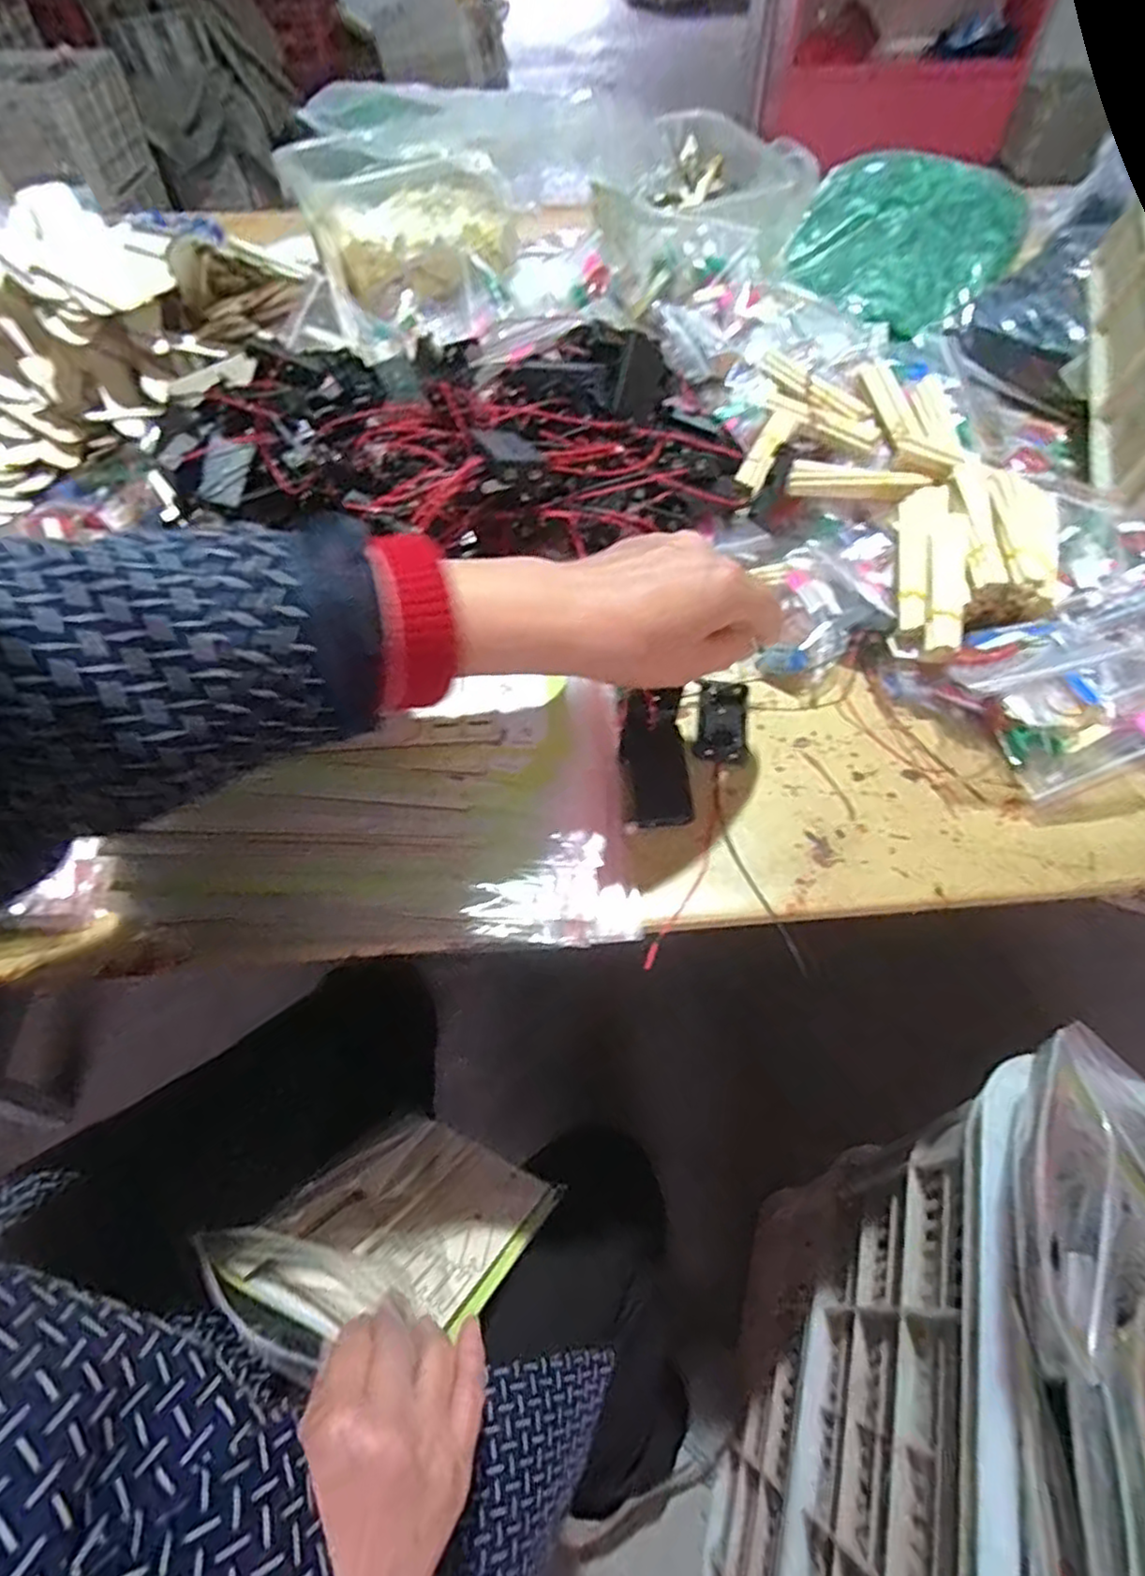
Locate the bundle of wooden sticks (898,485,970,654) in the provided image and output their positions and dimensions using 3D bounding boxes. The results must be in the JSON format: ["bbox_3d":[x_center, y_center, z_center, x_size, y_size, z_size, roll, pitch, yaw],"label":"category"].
[{"bbox_3d":[0.238,-0.145,0.465,0.039,0.020,0.133,6,68,5],"label":"bundle of wooden sticks"}]

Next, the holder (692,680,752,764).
[{"bbox_3d":[0.096,-0.042,0.451,0.034,0.012,0.057,3,54,3],"label":"holder"}]

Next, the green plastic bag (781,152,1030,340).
[{"bbox_3d":[0.356,-0.603,0.771,0.218,0.083,0.250,31,60,21],"label":"green plastic bag"}]

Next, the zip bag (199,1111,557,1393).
[{"bbox_3d":[-0.113,0.283,0.453,0.139,0.216,0.019,25,100,20],"label":"zip bag"}]

